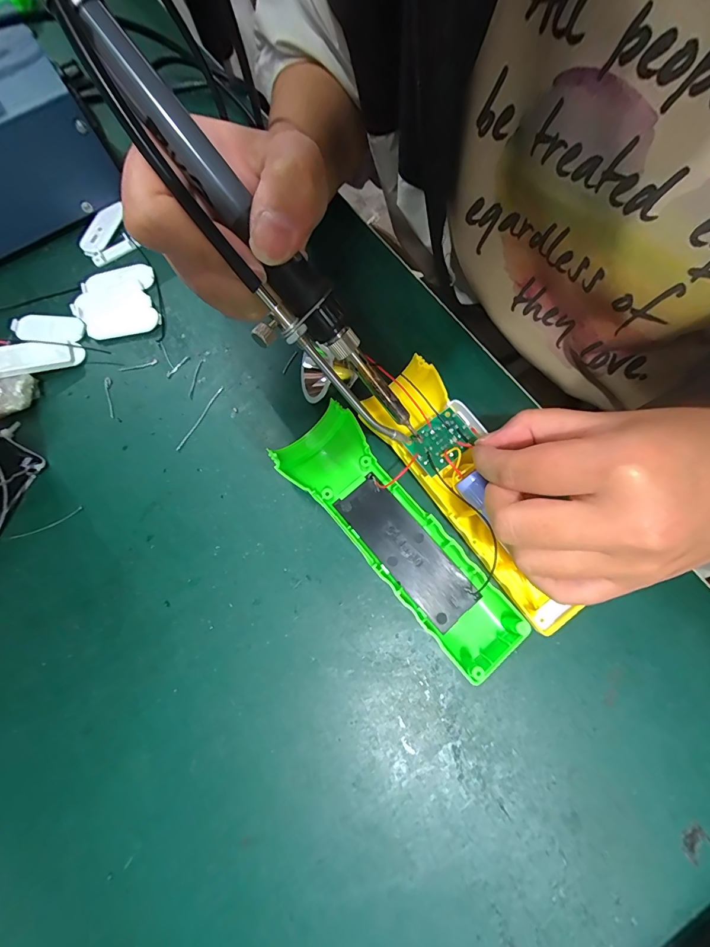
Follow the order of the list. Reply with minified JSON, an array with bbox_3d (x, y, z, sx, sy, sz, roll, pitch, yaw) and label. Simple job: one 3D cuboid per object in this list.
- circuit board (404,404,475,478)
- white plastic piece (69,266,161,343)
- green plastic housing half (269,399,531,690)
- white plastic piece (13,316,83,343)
[{"bbox_3d":[0.048,-0.019,0.210,0.035,0.006,0.026,-39,77,-9],"label":"circuit board"},{"bbox_3d":[-0.168,-0.120,0.269,0.055,0.008,0.054,-14,74,-2],"label":"white plastic piece"},{"bbox_3d":[0.024,0.033,0.214,0.049,0.027,0.164,-42,77,-9],"label":"green plastic housing half"},{"bbox_3d":[-0.214,-0.102,0.264,0.050,0.004,0.019,7,75,4],"label":"white plastic piece"}]

